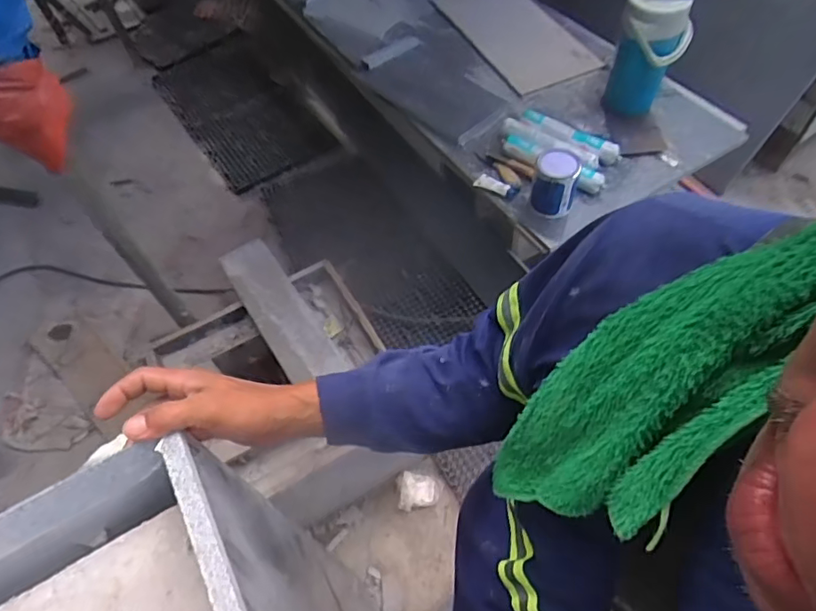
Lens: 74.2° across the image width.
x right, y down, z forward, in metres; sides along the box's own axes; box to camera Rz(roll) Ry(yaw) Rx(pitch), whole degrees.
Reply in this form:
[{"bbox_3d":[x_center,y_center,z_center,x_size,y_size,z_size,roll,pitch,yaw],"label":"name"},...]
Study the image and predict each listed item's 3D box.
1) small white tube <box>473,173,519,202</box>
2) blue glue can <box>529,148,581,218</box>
[{"bbox_3d":[0.218,-0.291,1.324,0.111,0.021,0.039,29,64,21],"label":"small white tube"},{"bbox_3d":[0.332,-0.282,1.226,0.099,0.130,0.090,9,58,10],"label":"blue glue can"}]

